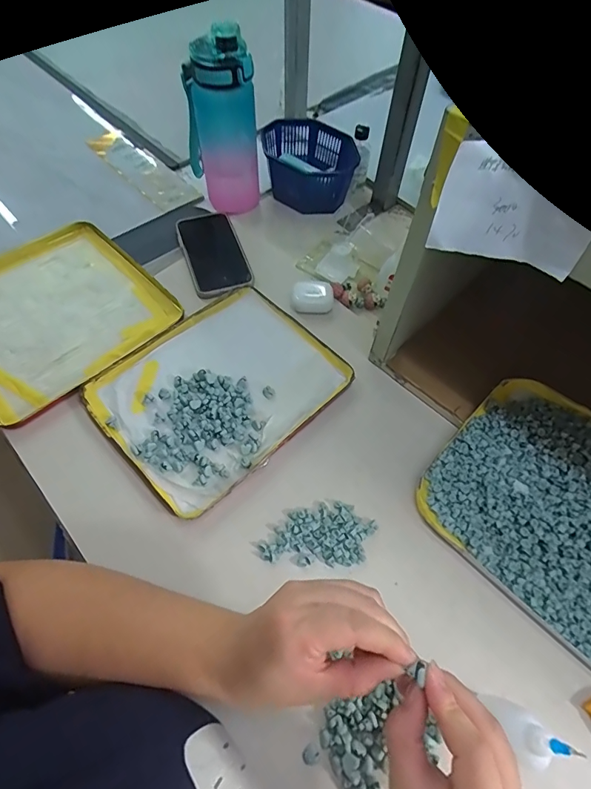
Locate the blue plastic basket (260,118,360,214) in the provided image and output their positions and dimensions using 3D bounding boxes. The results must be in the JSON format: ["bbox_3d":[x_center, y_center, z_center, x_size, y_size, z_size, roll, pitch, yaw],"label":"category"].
[{"bbox_3d":[0.021,-0.356,0.668,0.130,0.069,0.136,-9,61,-5],"label":"blue plastic basket"}]

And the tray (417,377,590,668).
[{"bbox_3d":[0.272,0.118,0.396,0.204,0.028,0.271,-41,69,-20],"label":"tray"}]

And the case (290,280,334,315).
[{"bbox_3d":[0.022,-0.124,0.546,0.052,0.029,0.038,-3,61,-2],"label":"case"}]

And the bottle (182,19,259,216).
[{"bbox_3d":[-0.102,-0.362,0.590,0.093,0.214,0.065,-12,62,-7],"label":"bottle"}]

